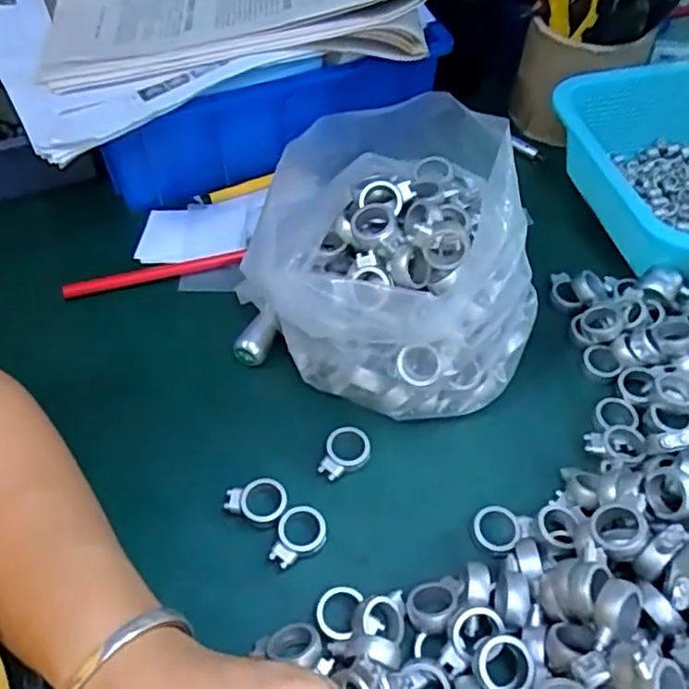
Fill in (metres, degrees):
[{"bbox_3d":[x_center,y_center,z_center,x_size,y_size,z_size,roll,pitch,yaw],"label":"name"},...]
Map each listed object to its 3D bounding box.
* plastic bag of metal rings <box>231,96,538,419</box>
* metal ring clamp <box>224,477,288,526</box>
[{"bbox_3d":[0.024,-0.050,0.397,0.169,0.109,0.165,-6,53,-1],"label":"plastic bag of metal rings"},{"bbox_3d":[-0.049,0.090,0.362,0.034,0.011,0.025,-10,53,-4],"label":"metal ring clamp"}]

